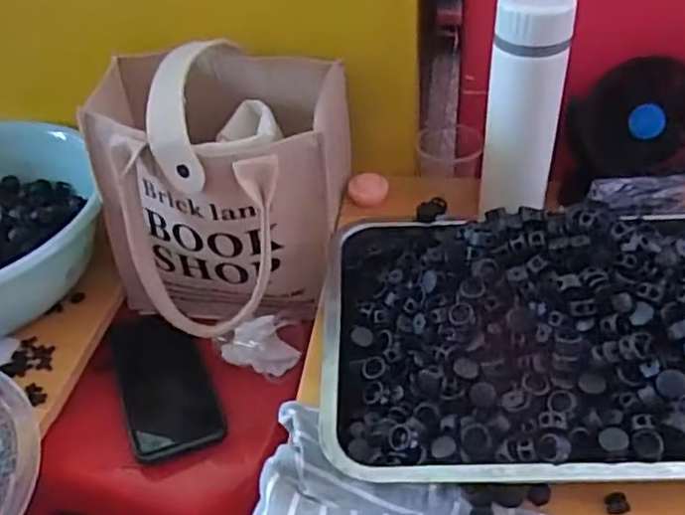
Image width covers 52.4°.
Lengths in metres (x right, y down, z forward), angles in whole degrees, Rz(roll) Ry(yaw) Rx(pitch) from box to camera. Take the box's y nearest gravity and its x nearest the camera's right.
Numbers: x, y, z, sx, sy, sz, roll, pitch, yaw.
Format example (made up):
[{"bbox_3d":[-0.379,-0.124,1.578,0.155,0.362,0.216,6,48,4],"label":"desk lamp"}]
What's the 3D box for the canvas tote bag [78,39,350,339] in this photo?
[{"bbox_3d":[-0.111,-0.057,0.625,0.211,0.220,0.209,5,43,10],"label":"canvas tote bag"}]

